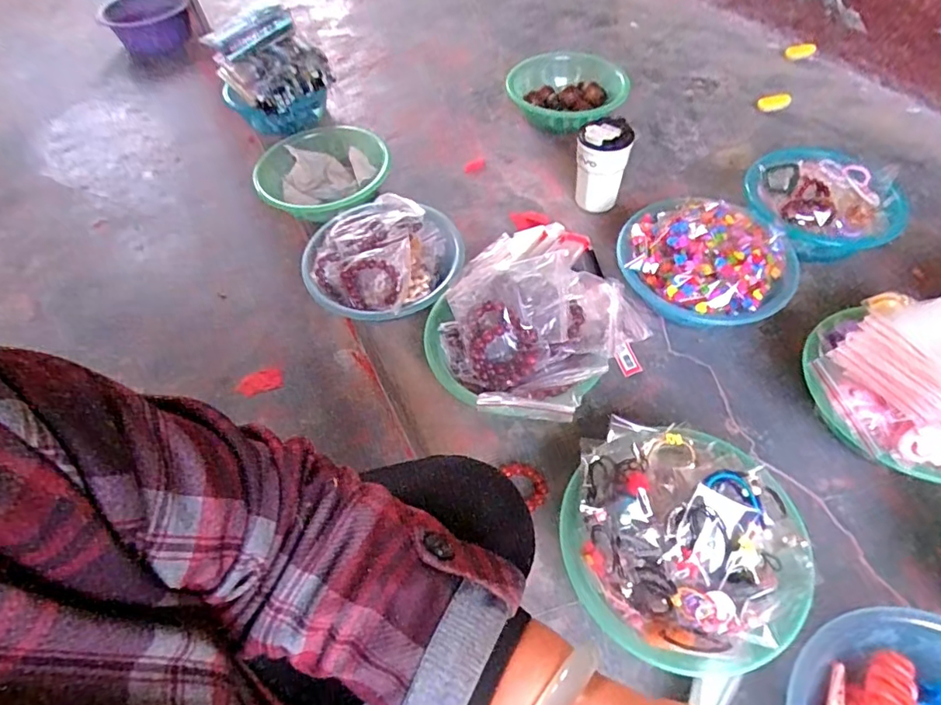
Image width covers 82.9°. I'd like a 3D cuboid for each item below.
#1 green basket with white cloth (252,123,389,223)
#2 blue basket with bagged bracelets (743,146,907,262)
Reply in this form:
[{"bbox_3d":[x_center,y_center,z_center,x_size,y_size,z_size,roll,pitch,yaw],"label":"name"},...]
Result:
[{"bbox_3d":[-0.259,-0.322,0.965,0.241,0.087,0.250,1,54,3],"label":"green basket with white cloth"},{"bbox_3d":[0.540,-0.232,0.826,0.219,0.079,0.205,-1,54,2],"label":"blue basket with bagged bracelets"}]

